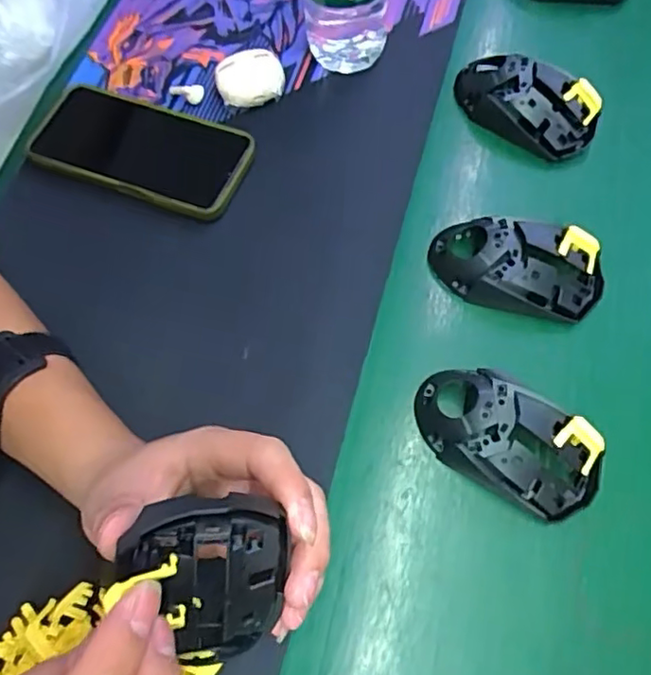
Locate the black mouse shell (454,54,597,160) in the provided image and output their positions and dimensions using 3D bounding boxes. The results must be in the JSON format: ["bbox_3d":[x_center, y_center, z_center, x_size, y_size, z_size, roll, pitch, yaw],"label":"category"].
[{"bbox_3d":[0.157,-0.187,0.490,0.113,0.034,0.057,32,70,13],"label":"black mouse shell"}]

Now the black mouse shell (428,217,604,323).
[{"bbox_3d":[0.133,-0.050,0.431,0.117,0.034,0.058,13,67,5],"label":"black mouse shell"}]

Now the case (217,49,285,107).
[{"bbox_3d":[-0.060,-0.205,0.495,0.053,0.022,0.045,-2,66,-1],"label":"case"}]

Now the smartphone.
[{"bbox_3d":[-0.143,-0.144,0.475,0.167,0.019,0.080,21,68,9],"label":"smartphone"}]

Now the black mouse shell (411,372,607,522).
[{"bbox_3d":[0.114,0.058,0.384,0.118,0.035,0.071,28,69,11],"label":"black mouse shell"}]

